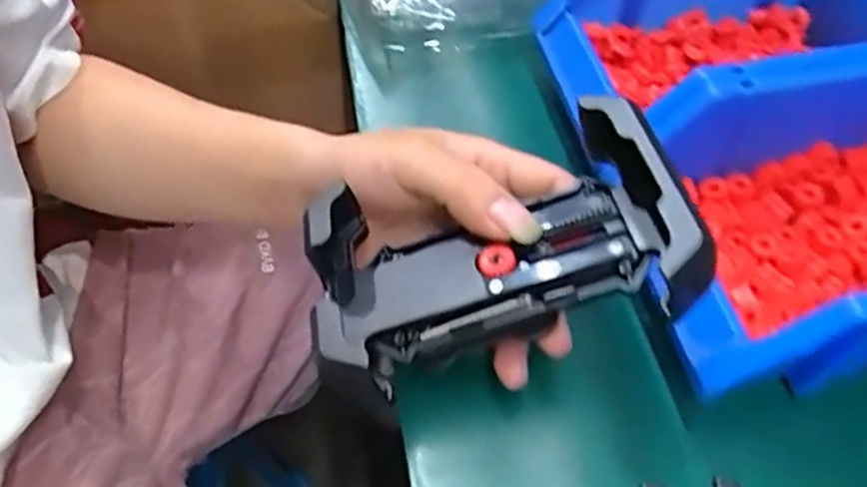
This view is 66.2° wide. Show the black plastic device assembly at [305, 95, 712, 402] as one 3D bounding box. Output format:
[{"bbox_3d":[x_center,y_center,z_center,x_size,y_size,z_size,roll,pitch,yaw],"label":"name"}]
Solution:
[{"bbox_3d":[0.013,0.003,0.255,0.162,0.060,0.087,-17,51,22],"label":"black plastic device assembly"}]

